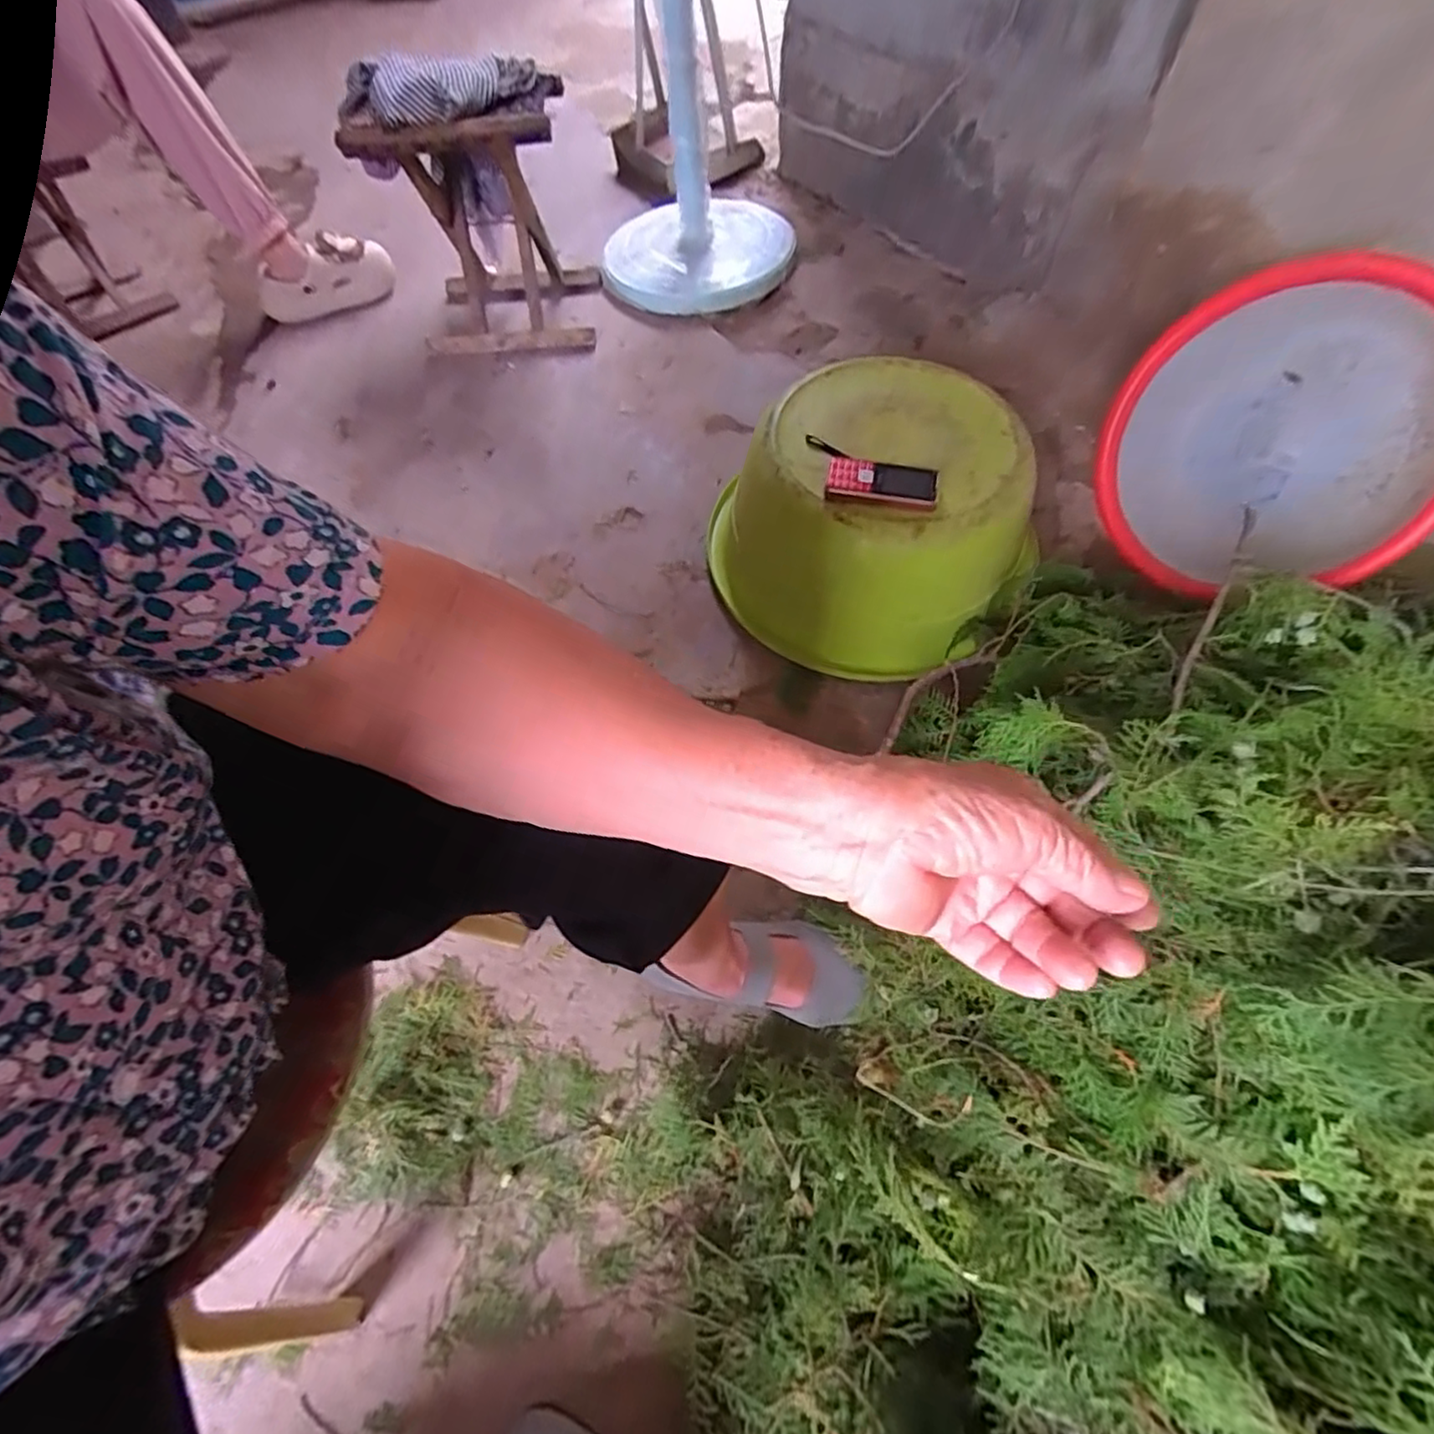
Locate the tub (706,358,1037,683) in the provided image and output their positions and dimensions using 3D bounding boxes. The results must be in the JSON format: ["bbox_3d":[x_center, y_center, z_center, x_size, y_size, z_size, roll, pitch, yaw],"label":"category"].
[{"bbox_3d":[0.179,-0.250,0.850,0.372,0.223,0.336,-3,60,0],"label":"tub"}]

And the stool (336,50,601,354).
[{"bbox_3d":[-0.416,-0.870,1.133,0.335,0.370,0.212,-1,60,2],"label":"stool"}]

